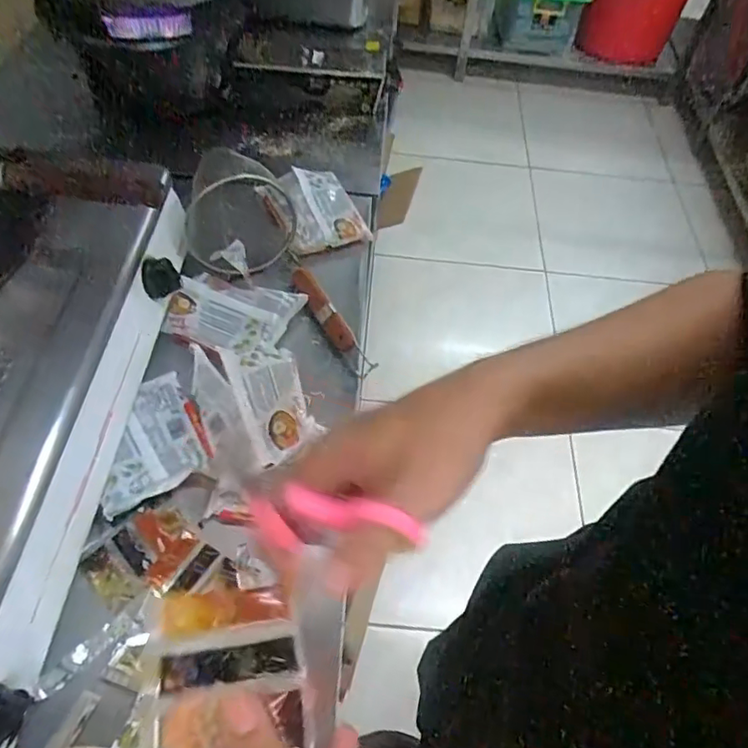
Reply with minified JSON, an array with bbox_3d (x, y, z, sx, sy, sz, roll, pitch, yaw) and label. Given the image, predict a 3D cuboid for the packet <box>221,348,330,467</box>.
[{"bbox_3d":[-0.100,0.020,0.572,0.063,0.021,0.138,-17,58,-17],"label":"packet"}]

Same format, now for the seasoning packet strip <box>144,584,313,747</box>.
[{"bbox_3d":[-0.062,0.132,0.249,0.063,0.017,0.079,-7,56,-11],"label":"seasoning packet strip"}]

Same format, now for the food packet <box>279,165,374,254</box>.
[{"bbox_3d":[-0.078,-0.226,0.806,0.105,0.030,0.137,-15,64,-20],"label":"food packet"}]

